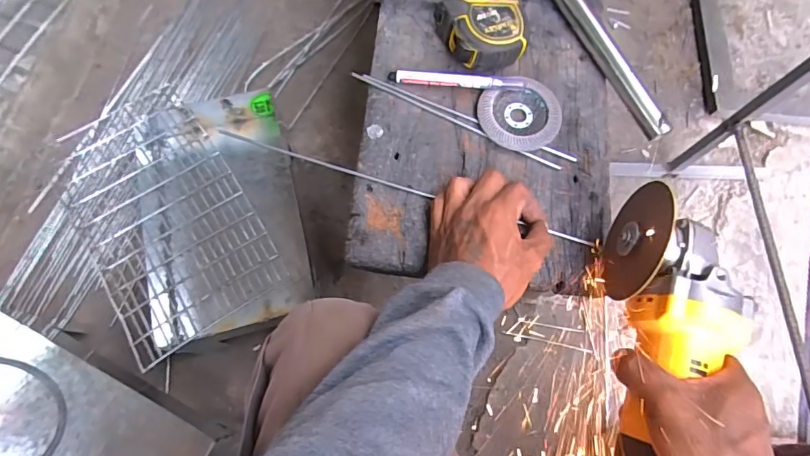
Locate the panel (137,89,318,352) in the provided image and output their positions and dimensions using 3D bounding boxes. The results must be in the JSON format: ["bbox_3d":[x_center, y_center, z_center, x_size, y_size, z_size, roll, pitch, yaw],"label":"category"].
[{"bbox_3d":[-0.279,-0.027,0.686,0.216,0.087,0.373,-15,72,-6],"label":"panel"}]

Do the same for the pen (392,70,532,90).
[{"bbox_3d":[0.053,-0.147,0.446,0.135,0.014,0.013,4,71,0],"label":"pen"}]

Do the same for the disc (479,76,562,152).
[{"bbox_3d":[0.115,-0.113,0.444,0.081,0.015,0.074,0,71,-1],"label":"disc"}]

